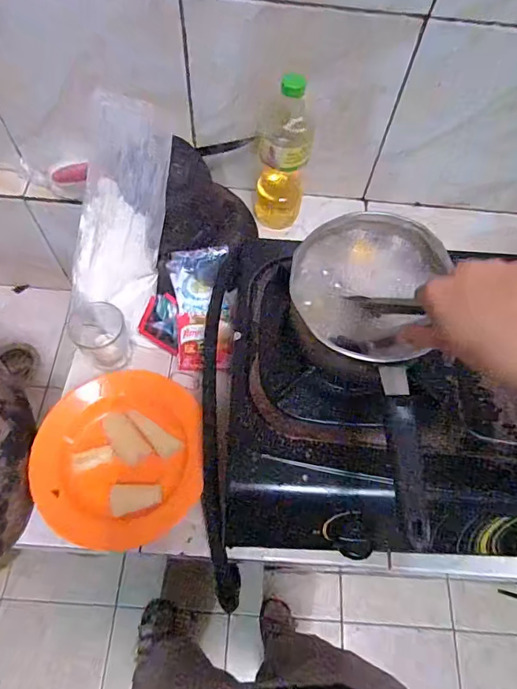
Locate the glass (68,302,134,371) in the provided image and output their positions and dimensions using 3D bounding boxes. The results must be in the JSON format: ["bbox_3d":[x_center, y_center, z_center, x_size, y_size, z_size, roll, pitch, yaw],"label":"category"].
[{"bbox_3d":[-0.209,-0.011,0.594,0.067,0.072,0.071,1,64,-3],"label":"glass"}]

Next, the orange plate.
[{"bbox_3d":[-0.169,0.137,0.555,0.192,0.049,0.208,1,64,-3],"label":"orange plate"}]

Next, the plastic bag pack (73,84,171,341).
[{"bbox_3d":[-0.174,-0.158,0.564,0.106,0.048,0.277,13,107,3],"label":"plastic bag pack"}]

